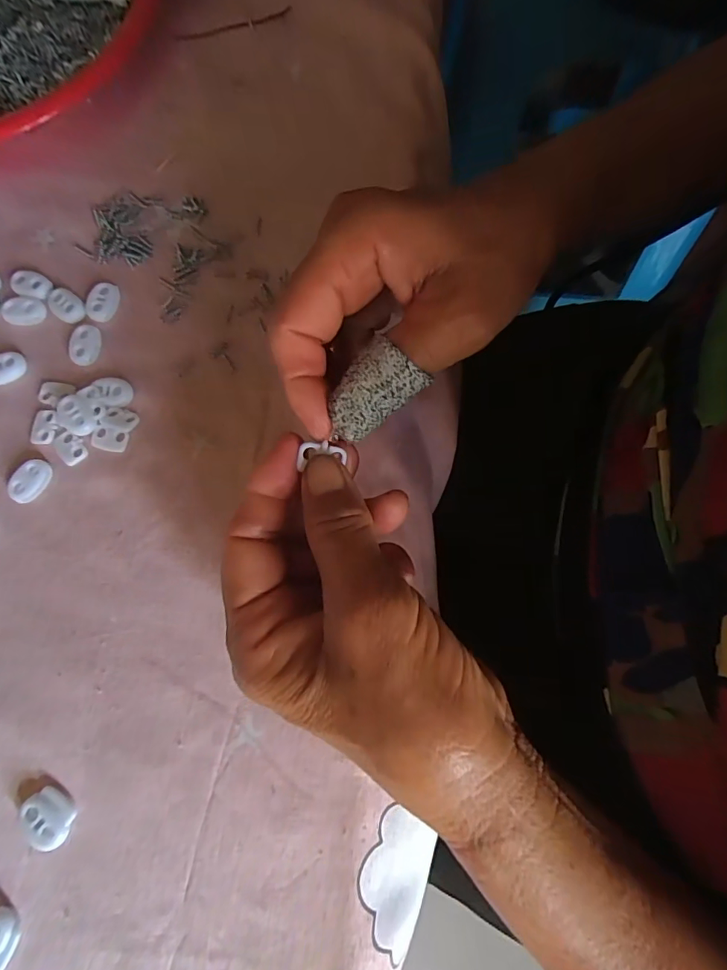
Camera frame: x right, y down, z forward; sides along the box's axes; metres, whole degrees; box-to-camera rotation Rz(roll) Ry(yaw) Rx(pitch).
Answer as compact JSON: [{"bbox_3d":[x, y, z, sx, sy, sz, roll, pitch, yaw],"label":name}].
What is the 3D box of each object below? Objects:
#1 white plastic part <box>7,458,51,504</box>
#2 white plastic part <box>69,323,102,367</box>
[{"bbox_3d":[-0.162,-0.002,0.233,0.013,0.007,0.022,30,78,7],"label":"white plastic part"},{"bbox_3d":[-0.146,-0.074,0.251,0.015,0.004,0.022,5,76,1],"label":"white plastic part"}]

